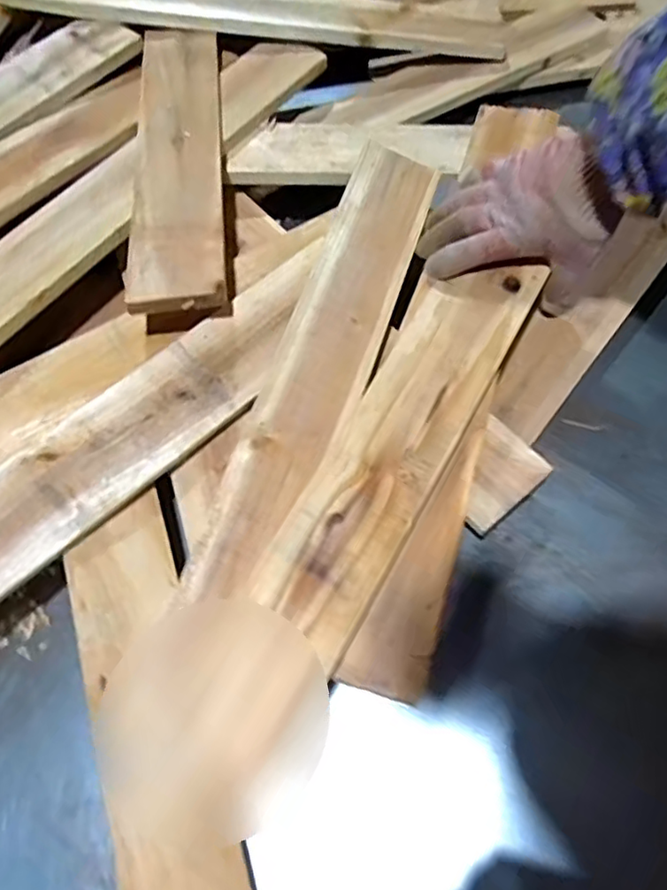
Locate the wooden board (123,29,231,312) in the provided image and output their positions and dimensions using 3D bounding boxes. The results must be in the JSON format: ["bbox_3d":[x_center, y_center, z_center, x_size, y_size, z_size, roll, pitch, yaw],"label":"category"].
[{"bbox_3d":[-0.150,-0.287,0.591,0.083,0.015,0.393,-3,60,-9],"label":"wooden board"}]

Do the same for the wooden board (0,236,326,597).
[{"bbox_3d":[-0.173,-0.003,0.483,0.082,0.028,0.460,41,74,20],"label":"wooden board"}]

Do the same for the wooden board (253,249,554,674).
[{"bbox_3d":[0.057,-0.016,0.468,0.082,0.008,0.345,29,69,9],"label":"wooden board"}]

